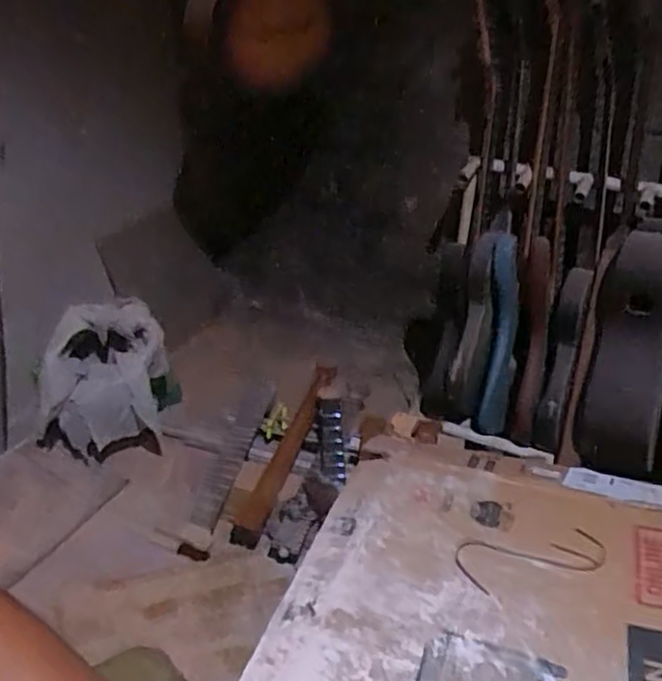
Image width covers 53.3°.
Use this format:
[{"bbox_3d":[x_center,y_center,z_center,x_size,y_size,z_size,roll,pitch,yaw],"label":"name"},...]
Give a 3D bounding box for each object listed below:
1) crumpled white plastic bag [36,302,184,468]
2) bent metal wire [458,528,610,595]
[{"bbox_3d":[-0.519,0.118,1.517,0.314,0.322,0.250,-14,36,-21],"label":"crumpled white plastic bag"},{"bbox_3d":[0.256,0.276,0.856,0.183,0.032,0.081,-6,34,-9],"label":"bent metal wire"}]

